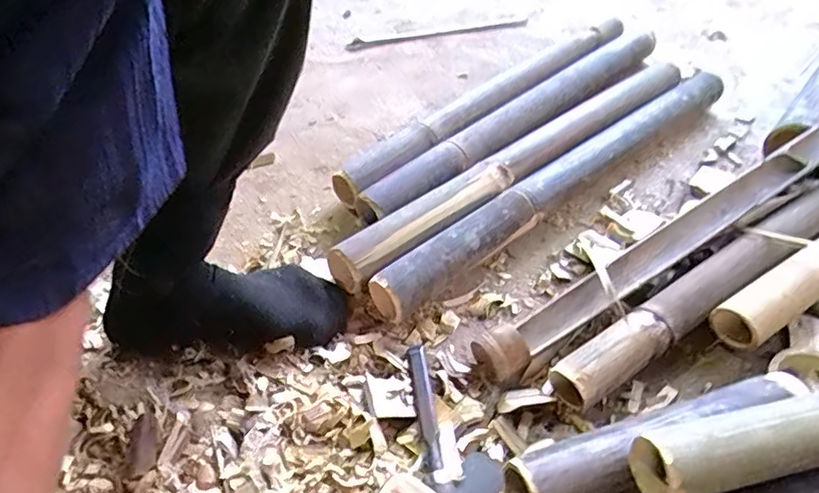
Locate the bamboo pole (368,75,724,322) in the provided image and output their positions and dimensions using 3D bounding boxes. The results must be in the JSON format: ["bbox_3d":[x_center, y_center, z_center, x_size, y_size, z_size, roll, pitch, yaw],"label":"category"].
[{"bbox_3d":[0.217,-0.095,0.723,0.637,0.064,0.064,-31,51,-25],"label":"bamboo pole"}]

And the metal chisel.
[{"bbox_3d":[0.013,0.145,0.516,0.017,0.009,0.131,-6,45,-3],"label":"metal chisel"}]

